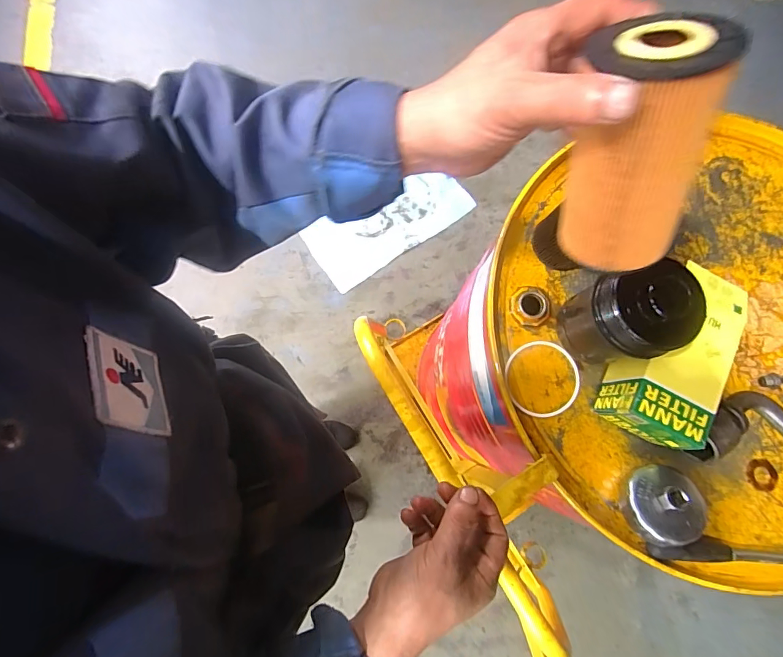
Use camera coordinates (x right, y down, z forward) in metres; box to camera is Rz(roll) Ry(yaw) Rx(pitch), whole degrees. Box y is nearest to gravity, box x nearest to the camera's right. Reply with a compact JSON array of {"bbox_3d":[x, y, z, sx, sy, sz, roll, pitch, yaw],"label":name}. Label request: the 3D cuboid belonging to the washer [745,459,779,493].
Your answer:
[{"bbox_3d":[0.421,0.166,0.475,0.037,0.007,0.036,0,78,1],"label":"washer"}]

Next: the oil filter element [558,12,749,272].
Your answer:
[{"bbox_3d":[0.135,-0.097,0.245,0.059,0.134,0.063,-3,44,1],"label":"oil filter element"}]

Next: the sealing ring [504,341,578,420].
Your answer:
[{"bbox_3d":[0.174,0.058,0.483,0.090,0.006,0.086,1,77,-5],"label":"sealing ring"}]

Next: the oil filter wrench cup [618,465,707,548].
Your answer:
[{"bbox_3d":[0.281,0.181,0.430,0.077,0.040,0.067,-20,79,-6],"label":"oil filter wrench cup"}]

